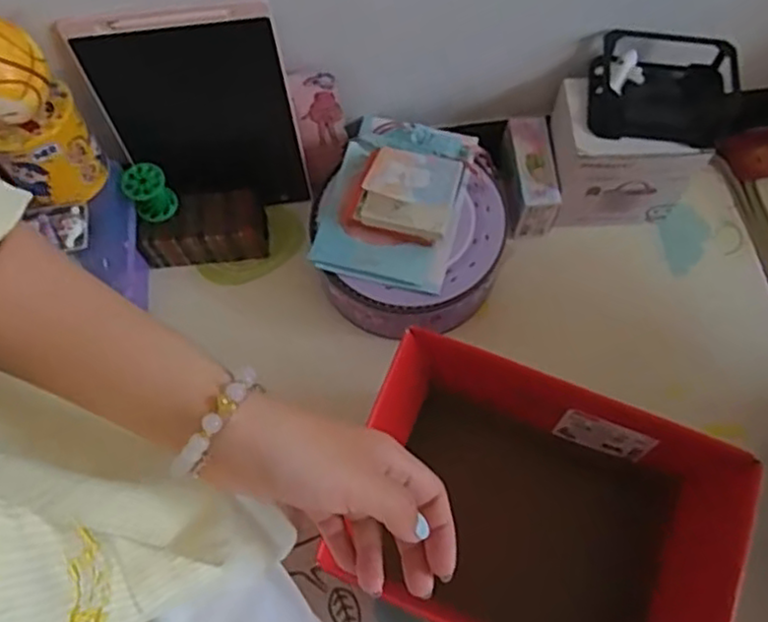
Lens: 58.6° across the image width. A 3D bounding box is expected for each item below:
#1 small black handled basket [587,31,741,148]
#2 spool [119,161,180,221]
[{"bbox_3d":[0.283,-0.221,0.680,0.146,0.038,0.107,6,69,4],"label":"small black handled basket"},{"bbox_3d":[-0.258,-0.130,0.753,0.044,0.050,0.043,-1,69,2],"label":"spool"}]

